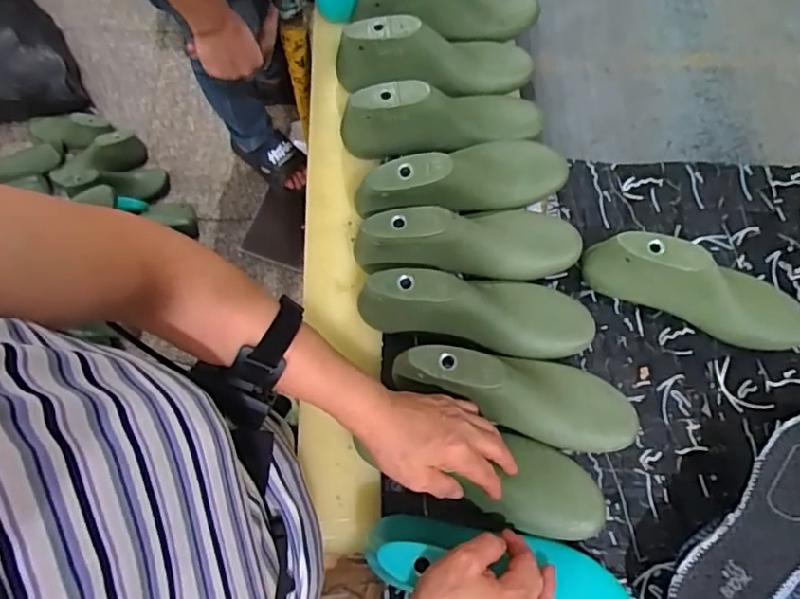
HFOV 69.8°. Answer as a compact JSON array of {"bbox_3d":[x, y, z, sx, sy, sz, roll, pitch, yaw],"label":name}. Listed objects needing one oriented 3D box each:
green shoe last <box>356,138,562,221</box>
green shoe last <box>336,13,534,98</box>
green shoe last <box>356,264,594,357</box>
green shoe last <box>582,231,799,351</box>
[{"bbox_3d":[0.074,-0.132,0.616,0.240,0.083,0.077,-12,71,-24],"label":"green shoe last"},{"bbox_3d":[0.044,-0.283,0.682,0.230,0.087,0.067,1,70,-15],"label":"green shoe last"},{"bbox_3d":[0.078,0.010,0.574,0.229,0.084,0.077,8,70,-12],"label":"green shoe last"},{"bbox_3d":[0.317,-0.012,0.597,0.244,0.104,0.069,20,71,-8],"label":"green shoe last"}]

